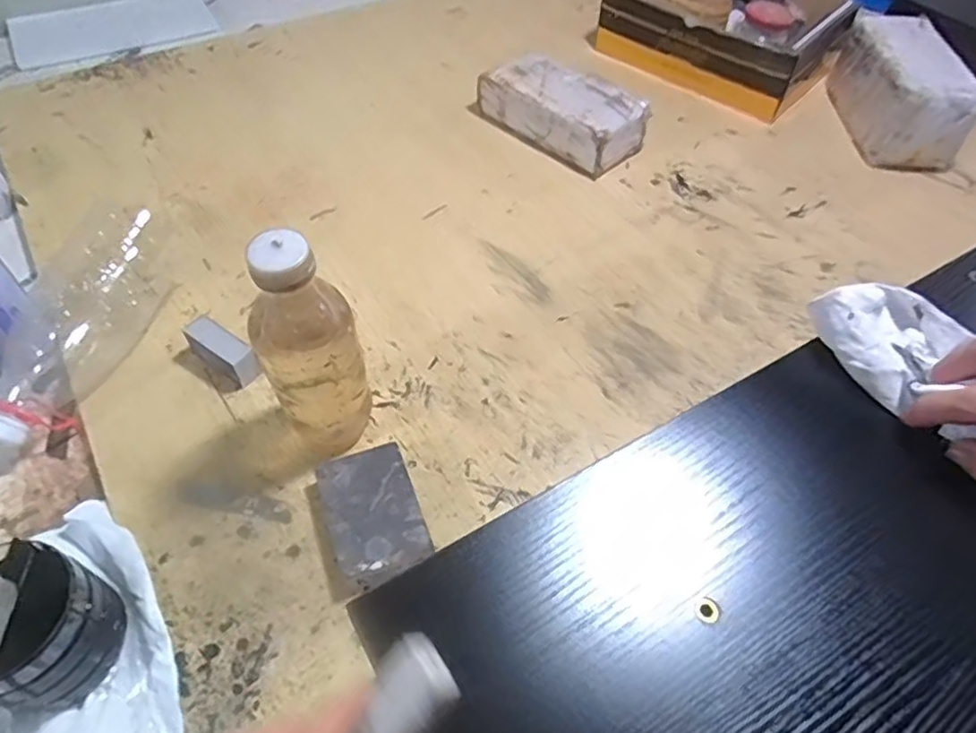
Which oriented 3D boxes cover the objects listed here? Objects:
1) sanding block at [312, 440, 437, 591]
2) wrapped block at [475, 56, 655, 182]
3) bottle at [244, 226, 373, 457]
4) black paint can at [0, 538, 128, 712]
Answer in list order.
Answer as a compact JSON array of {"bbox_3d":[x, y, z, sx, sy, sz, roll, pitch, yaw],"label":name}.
[{"bbox_3d":[-0.087,0.114,0.492,0.070,0.026,0.105,-19,54,-17],"label":"sanding block"},{"bbox_3d":[0.094,-0.333,0.832,0.203,0.070,0.096,37,58,24],"label":"wrapped block"},{"bbox_3d":[-0.128,-0.005,0.470,0.075,0.210,0.056,-12,52,-12],"label":"bottle"},{"bbox_3d":[-0.302,0.172,0.415,0.088,0.085,0.084,1,51,-1],"label":"black paint can"}]

